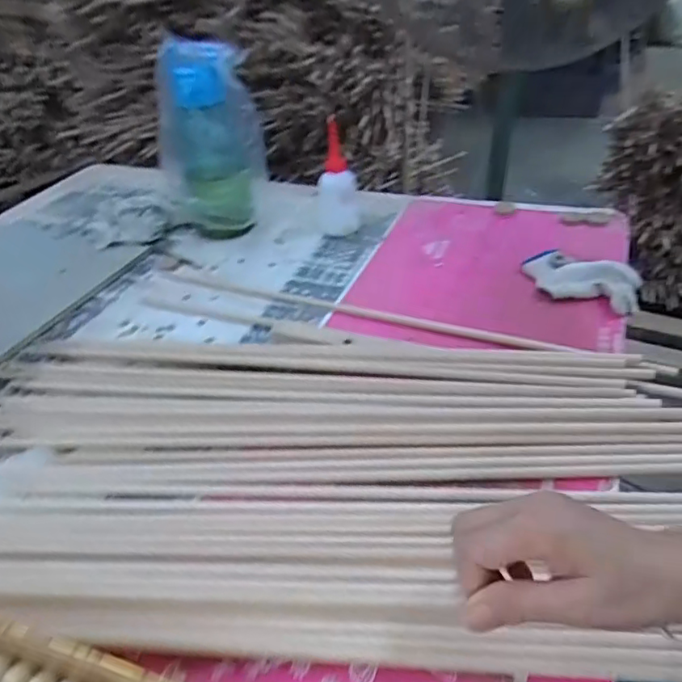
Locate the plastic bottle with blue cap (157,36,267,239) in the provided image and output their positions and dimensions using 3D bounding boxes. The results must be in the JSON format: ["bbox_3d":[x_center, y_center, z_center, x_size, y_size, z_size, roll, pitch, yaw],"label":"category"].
[{"bbox_3d":[-0.202,-0.306,0.886,0.157,0.281,0.152,-13,38,-13],"label":"plastic bottle with blue cap"}]

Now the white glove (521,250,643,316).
[{"bbox_3d":[0.314,-0.075,0.752,0.149,0.055,0.107,14,40,22],"label":"white glove"}]

